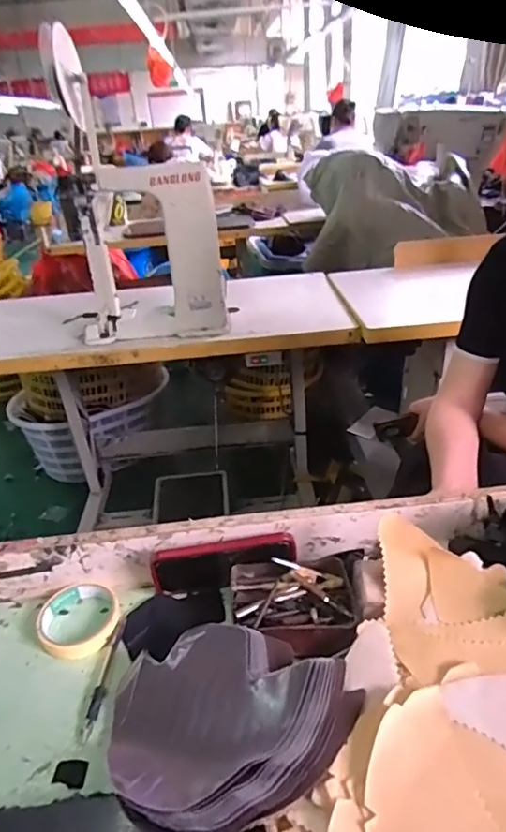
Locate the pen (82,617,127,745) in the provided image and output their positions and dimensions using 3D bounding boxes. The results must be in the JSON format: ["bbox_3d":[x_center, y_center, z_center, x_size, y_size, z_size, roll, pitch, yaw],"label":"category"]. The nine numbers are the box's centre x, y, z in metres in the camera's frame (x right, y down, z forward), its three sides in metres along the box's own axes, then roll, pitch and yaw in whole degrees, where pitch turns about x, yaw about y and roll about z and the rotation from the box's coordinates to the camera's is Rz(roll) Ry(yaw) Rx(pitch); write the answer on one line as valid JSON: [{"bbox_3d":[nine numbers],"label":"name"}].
[{"bbox_3d":[-0.147,0.258,0.521,0.012,0.006,0.124,-2,30,5],"label":"pen"}]

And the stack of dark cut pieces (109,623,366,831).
[{"bbox_3d":[-0.033,0.262,0.445,0.203,0.068,0.160,14,35,29],"label":"stack of dark cut pieces"}]

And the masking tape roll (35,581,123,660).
[{"bbox_3d":[-0.191,0.221,0.573,0.087,0.018,0.082,-4,30,2],"label":"masking tape roll"}]

